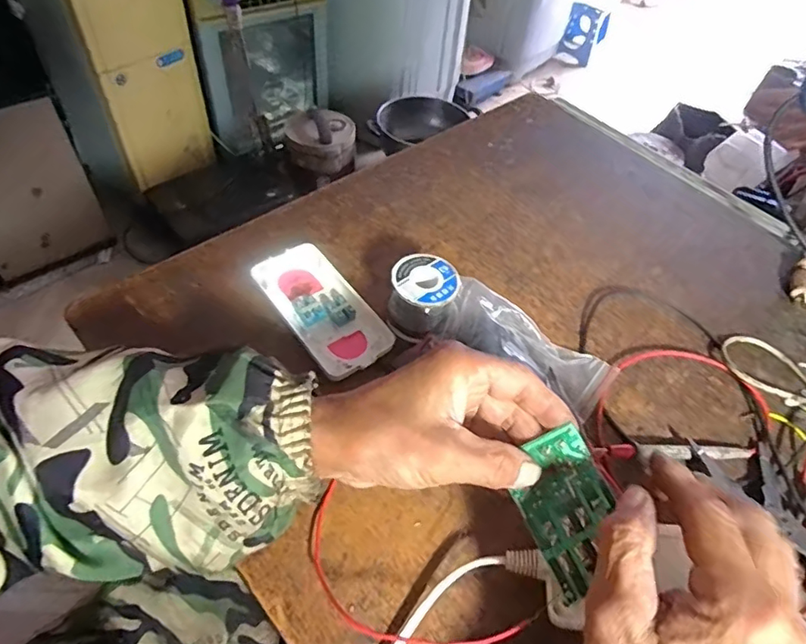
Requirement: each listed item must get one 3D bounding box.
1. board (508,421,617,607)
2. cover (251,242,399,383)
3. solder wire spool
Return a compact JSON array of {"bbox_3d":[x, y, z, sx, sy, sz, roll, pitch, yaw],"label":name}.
[{"bbox_3d":[0.093,0.106,0.293,0.049,0.005,0.081,-27,78,3],"label":"board"},{"bbox_3d":[-0.063,-0.013,0.420,0.065,0.018,0.127,-29,59,-26],"label":"cover"},{"bbox_3d":[0.015,-0.019,0.417,0.053,0.048,0.052,9,51,1],"label":"solder wire spool"}]

